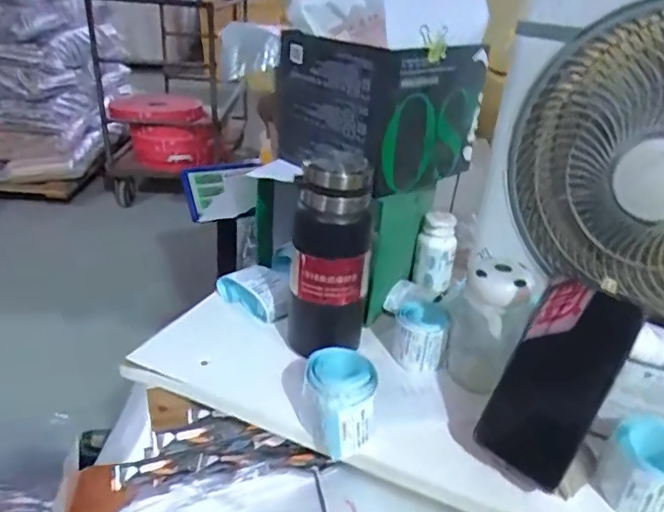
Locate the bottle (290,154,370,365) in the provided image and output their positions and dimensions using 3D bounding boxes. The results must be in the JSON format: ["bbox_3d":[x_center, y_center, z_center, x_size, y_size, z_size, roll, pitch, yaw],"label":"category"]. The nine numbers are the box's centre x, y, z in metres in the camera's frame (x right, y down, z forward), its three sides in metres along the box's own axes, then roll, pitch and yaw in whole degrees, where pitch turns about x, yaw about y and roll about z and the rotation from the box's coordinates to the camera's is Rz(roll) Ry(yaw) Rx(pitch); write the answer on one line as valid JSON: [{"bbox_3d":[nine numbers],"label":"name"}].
[{"bbox_3d":[-0.005,0.019,0.593,0.082,0.249,0.076,4,27,1],"label":"bottle"}]

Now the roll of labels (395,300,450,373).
[{"bbox_3d":[0.096,0.087,0.607,0.057,0.049,0.069,6,28,5],"label":"roll of labels"}]

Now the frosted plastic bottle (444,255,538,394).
[{"bbox_3d":[0.156,0.070,0.564,0.053,0.136,0.070,-8,30,-22],"label":"frosted plastic bottle"}]

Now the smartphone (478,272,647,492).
[{"bbox_3d":[0.183,0.102,0.454,0.075,0.159,0.004,29,6,31],"label":"smartphone"}]

